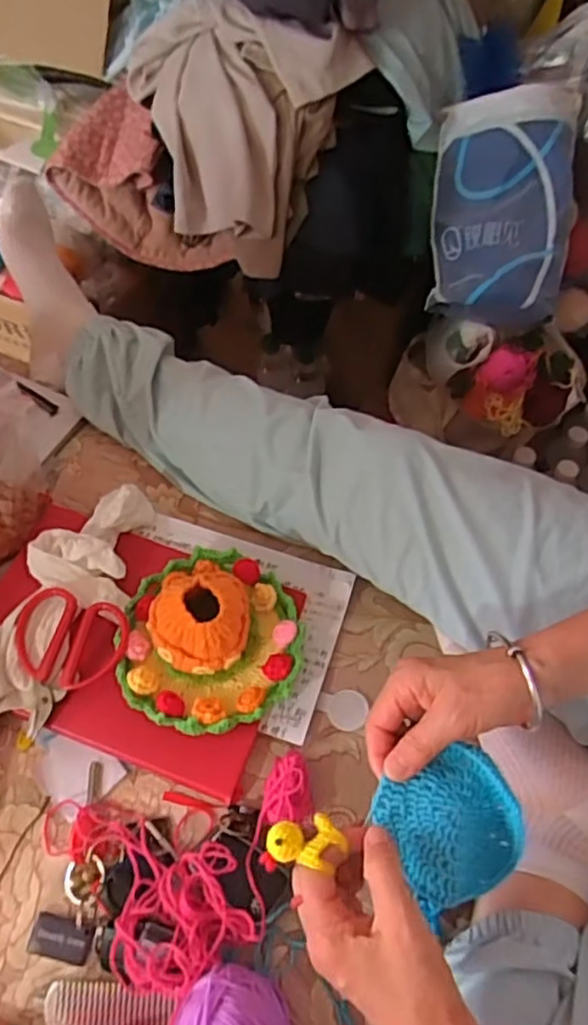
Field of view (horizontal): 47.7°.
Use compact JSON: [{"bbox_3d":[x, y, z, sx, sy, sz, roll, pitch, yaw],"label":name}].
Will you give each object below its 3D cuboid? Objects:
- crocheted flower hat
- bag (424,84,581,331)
[{"bbox_3d":[-0.065,0.090,0.520,0.144,0.067,0.153,-10,60,-5],"label":"crocheted flower hat"},{"bbox_3d":[0.260,-0.386,0.842,0.170,0.064,0.292,4,87,23],"label":"bag"}]

